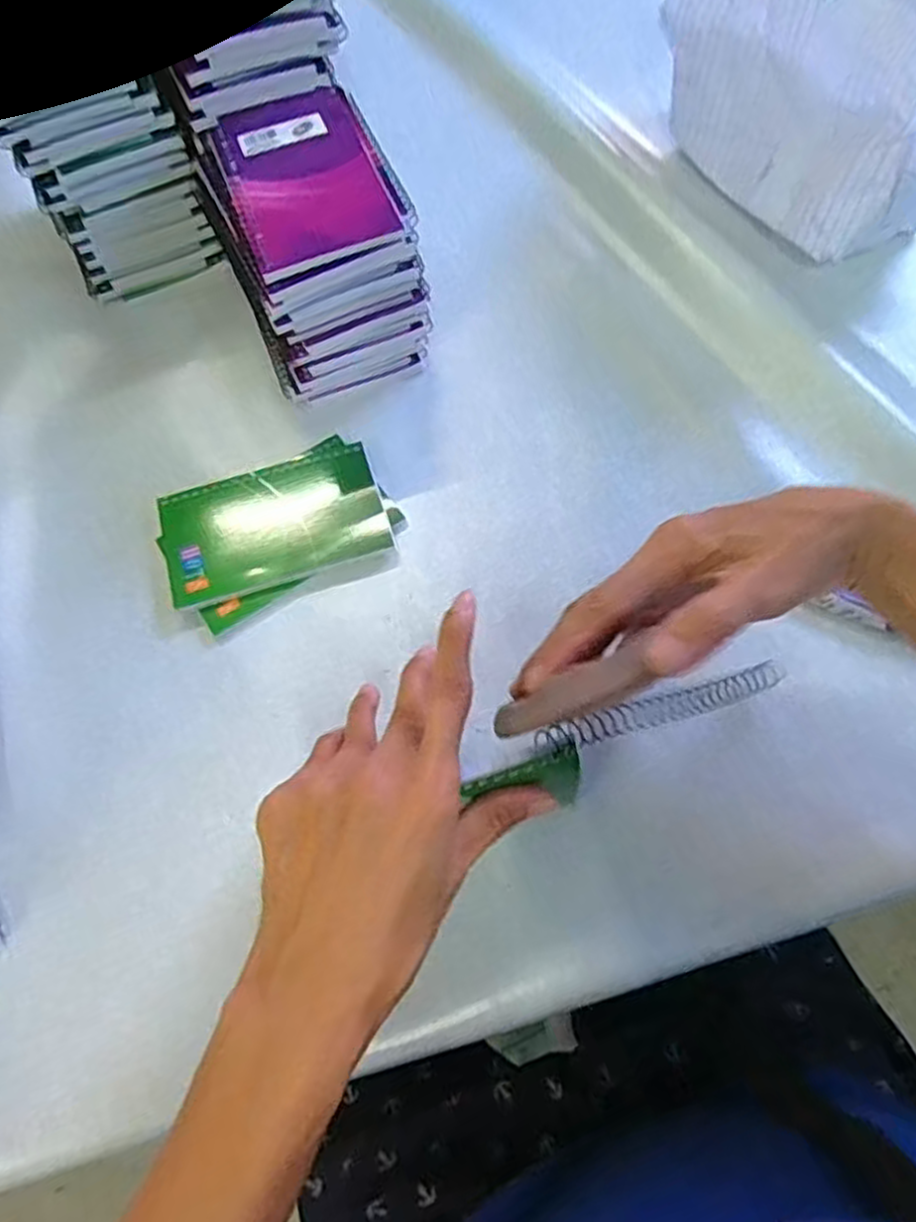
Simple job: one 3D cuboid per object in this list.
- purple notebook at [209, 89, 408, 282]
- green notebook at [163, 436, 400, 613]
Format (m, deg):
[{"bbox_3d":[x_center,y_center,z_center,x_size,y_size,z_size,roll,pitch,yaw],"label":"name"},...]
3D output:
[{"bbox_3d":[-0.089,-0.251,0.423,0.081,0.011,0.149,-17,65,-5],"label":"purple notebook"},{"bbox_3d":[-0.109,-0.051,0.446,0.128,0.011,0.078,-18,65,-5],"label":"green notebook"}]

